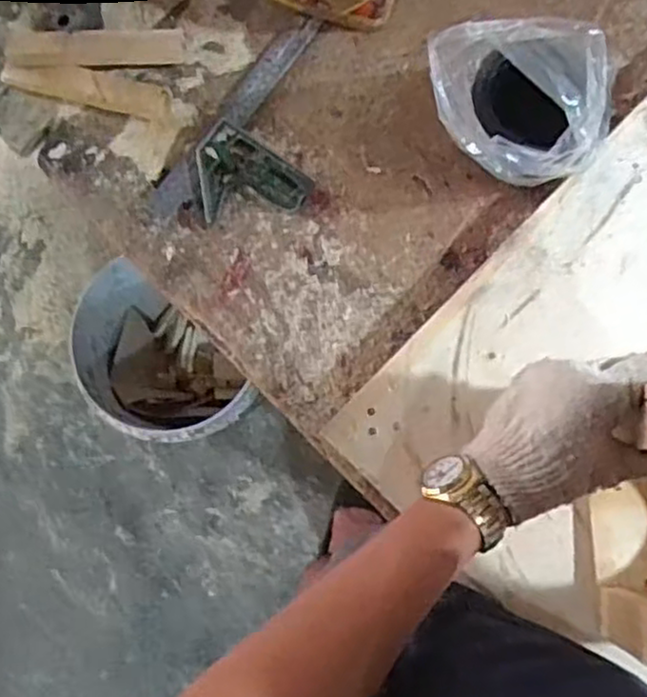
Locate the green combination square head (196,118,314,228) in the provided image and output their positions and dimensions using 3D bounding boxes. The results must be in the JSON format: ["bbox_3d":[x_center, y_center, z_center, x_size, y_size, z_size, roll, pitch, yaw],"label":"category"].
[{"bbox_3d":[-0.061,-0.157,0.627,0.093,0.018,0.080,-9,81,2],"label":"green combination square head"}]

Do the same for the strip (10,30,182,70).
[{"bbox_3d":[-0.200,-0.266,0.635,0.150,0.012,0.031,-5,95,-13],"label":"strip"}]

